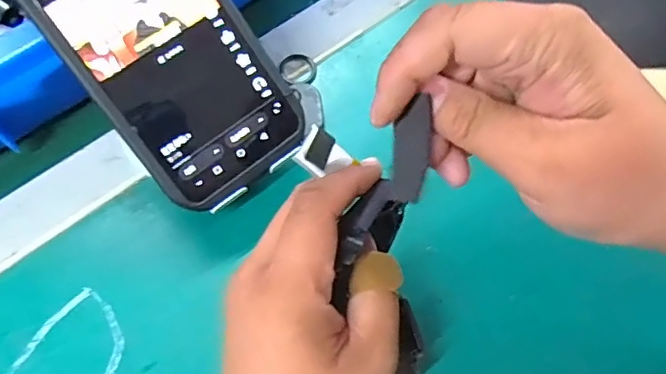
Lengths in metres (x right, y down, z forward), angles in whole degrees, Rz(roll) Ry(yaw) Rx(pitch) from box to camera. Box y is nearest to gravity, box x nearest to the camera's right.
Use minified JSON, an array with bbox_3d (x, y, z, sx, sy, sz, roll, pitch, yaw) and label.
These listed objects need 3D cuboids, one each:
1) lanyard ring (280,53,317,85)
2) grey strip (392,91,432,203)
[{"bbox_3d":[-0.022,-0.074,0.349,0.023,0.004,0.024,-1,66,1],"label":"lanyard ring"},{"bbox_3d":[0.028,-0.013,0.201,0.013,0.006,0.036,6,103,4],"label":"grey strip"}]

